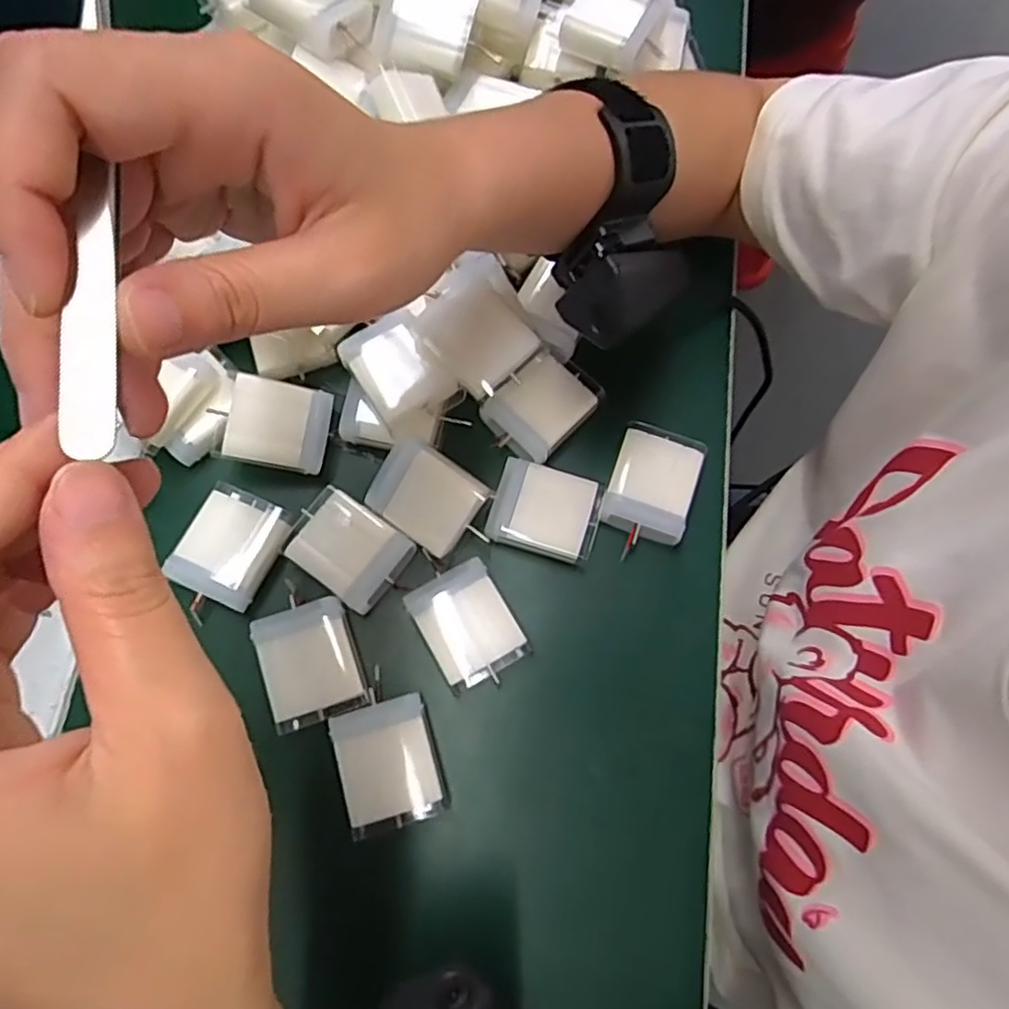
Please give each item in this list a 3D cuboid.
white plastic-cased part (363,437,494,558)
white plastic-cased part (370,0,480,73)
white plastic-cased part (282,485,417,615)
[{"bbox_3d":[-0.036,-0.003,0.321,0.055,0.011,0.040,35,106,8],"label":"white plastic-cased part"},{"bbox_3d":[-0.042,-0.251,0.352,0.049,0.026,0.037,13,74,3],"label":"white plastic-cased part"},{"bbox_3d":[-0.075,0.021,0.320,0.054,0.008,0.040,34,76,8],"label":"white plastic-cased part"}]

